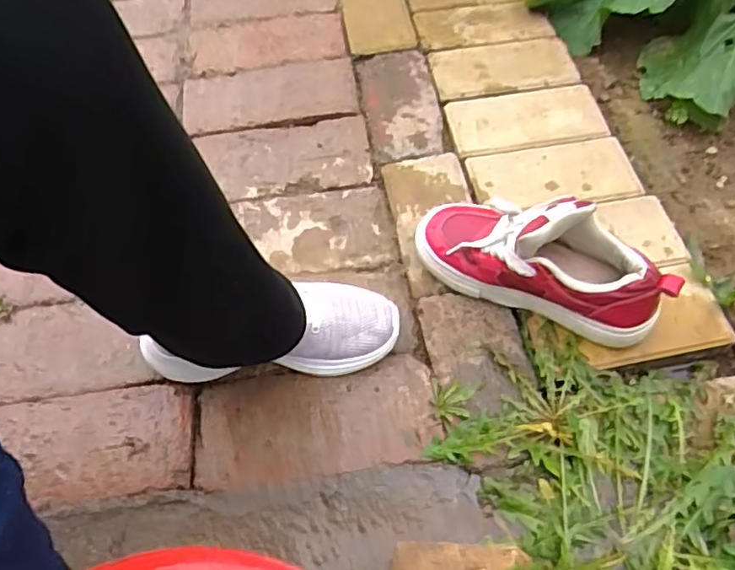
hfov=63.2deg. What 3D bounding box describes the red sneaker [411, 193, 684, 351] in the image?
[{"bbox_3d":[0.165,-0.031,0.590,0.251,0.123,0.087,25,64,18],"label":"red sneaker"}]

